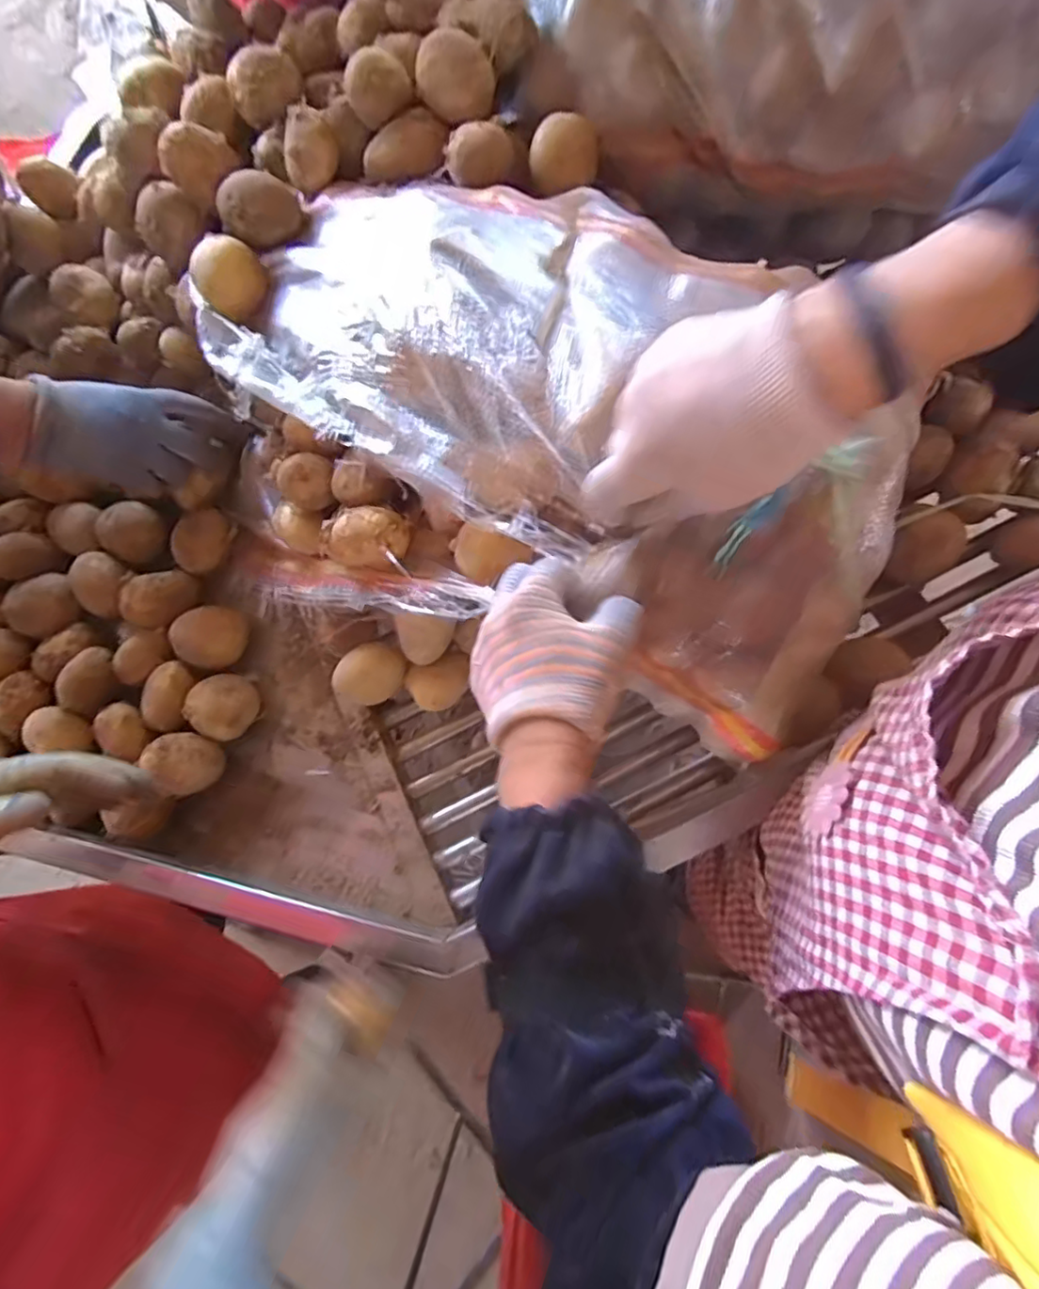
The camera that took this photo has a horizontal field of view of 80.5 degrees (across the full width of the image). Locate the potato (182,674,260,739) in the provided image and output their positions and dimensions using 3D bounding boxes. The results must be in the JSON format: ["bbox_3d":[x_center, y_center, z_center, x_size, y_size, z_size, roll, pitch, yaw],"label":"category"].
[{"bbox_3d":[-0.264,0.056,0.554,0.049,0.051,0.056,23,77,6],"label":"potato"}]

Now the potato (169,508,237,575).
[{"bbox_3d":[-0.303,-0.099,0.588,0.038,0.035,0.061,34,78,9],"label":"potato"}]

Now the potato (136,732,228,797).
[{"bbox_3d":[-0.288,0.104,0.533,0.055,0.062,0.050,0,75,0],"label":"potato"}]

